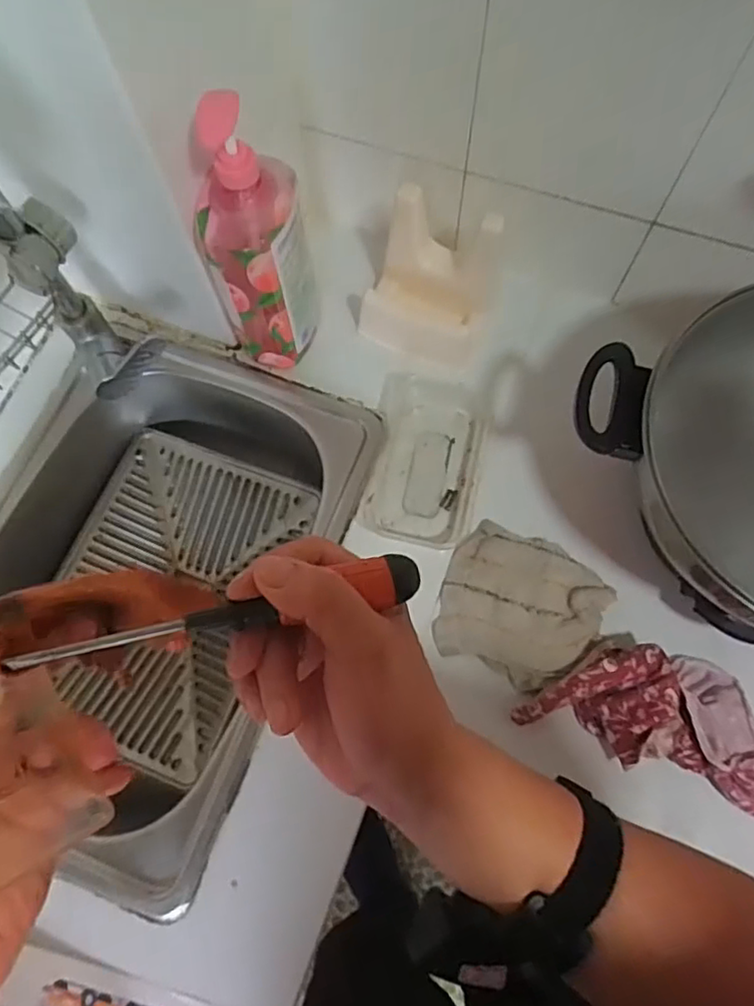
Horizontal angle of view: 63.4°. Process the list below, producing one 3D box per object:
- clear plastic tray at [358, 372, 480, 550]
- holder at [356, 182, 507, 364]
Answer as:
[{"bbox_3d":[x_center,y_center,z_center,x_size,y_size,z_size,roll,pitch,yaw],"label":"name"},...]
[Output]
[{"bbox_3d":[0.051,-0.052,0.679,0.113,0.029,0.198,8,73,4],"label":"clear plastic tray"},{"bbox_3d":[0.055,-0.237,0.674,0.135,0.141,0.107,15,73,6],"label":"holder"}]

